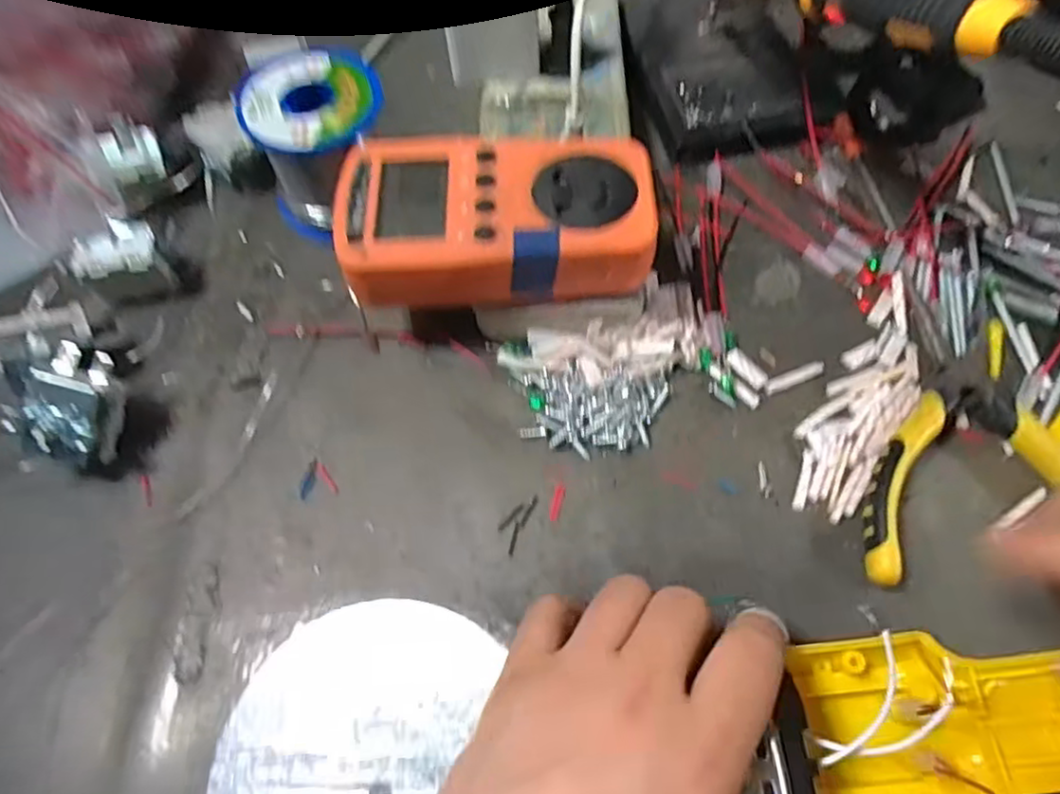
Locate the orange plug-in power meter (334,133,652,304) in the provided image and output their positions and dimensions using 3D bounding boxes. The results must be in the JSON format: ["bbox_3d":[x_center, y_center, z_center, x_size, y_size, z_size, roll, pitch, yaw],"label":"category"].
[{"bbox_3d":[-0.014,-0.074,0.286,0.125,0.029,0.070,-3,64,0],"label":"orange plug-in power meter"}]

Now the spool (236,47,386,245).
[{"bbox_3d":[-0.099,-0.122,0.337,0.065,0.061,0.075,-13,64,-5],"label":"spool"}]

